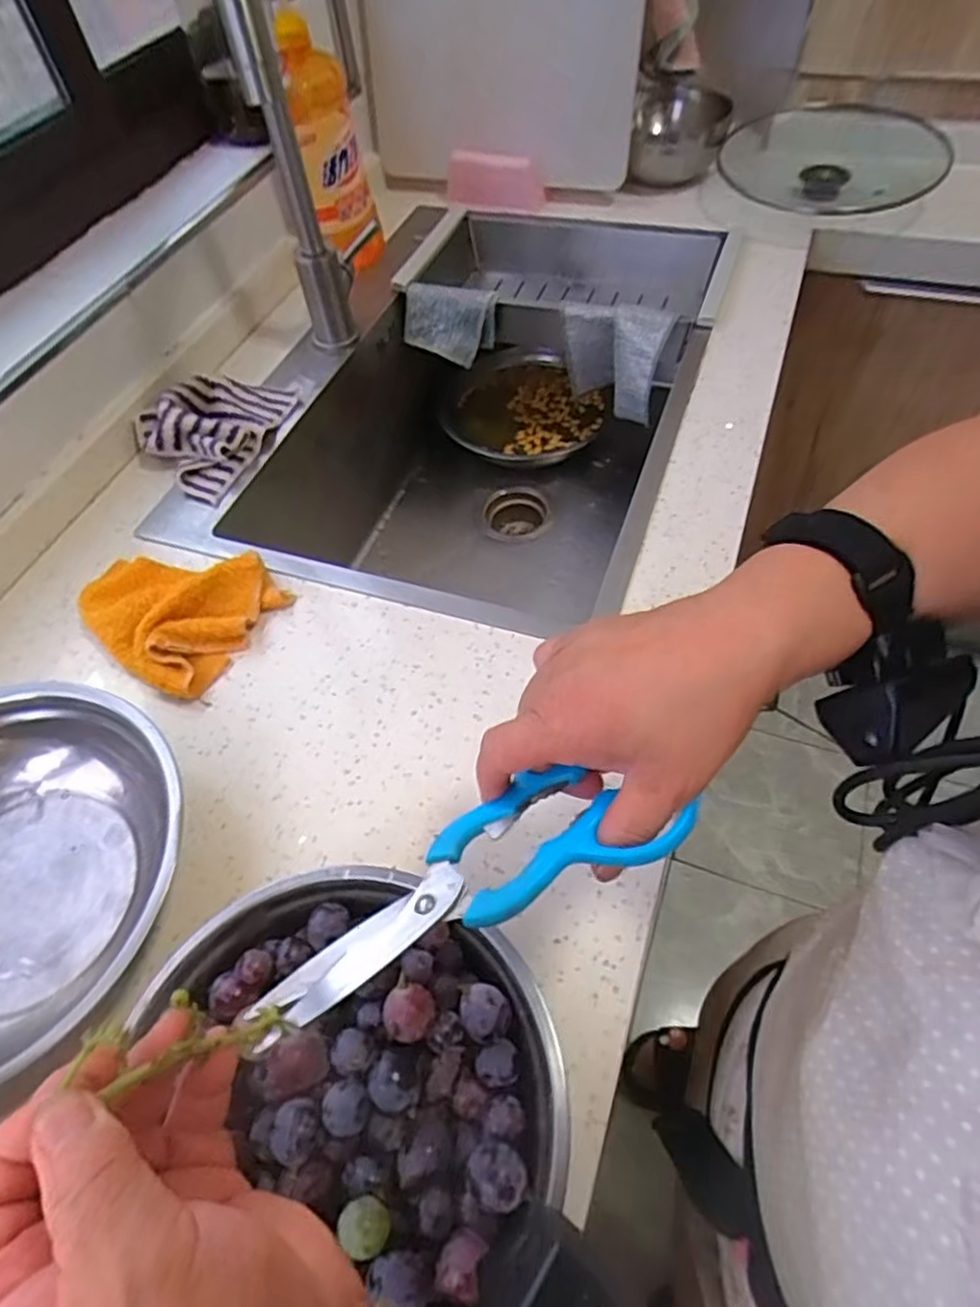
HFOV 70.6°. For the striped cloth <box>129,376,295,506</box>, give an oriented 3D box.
[{"bbox_3d":[-0.280,-0.229,0.685,0.114,0.050,0.158,18,56,17],"label":"striped cloth"}]

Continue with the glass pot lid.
[{"bbox_3d":[0.455,-0.641,0.921,0.292,0.072,0.271,9,54,10],"label":"glass pot lid"}]

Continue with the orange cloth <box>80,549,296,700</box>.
[{"bbox_3d":[-0.258,-0.044,0.565,0.151,0.034,0.127,26,59,21],"label":"orange cloth"}]

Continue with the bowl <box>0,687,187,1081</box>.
[{"bbox_3d":[-0.304,0.124,0.426,0.199,0.066,0.206,-2,53,2],"label":"bowl"}]

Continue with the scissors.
[{"bbox_3d":[-0.012,0.097,0.288,0.183,0.018,0.059,-29,56,-4],"label":"scissors"}]

